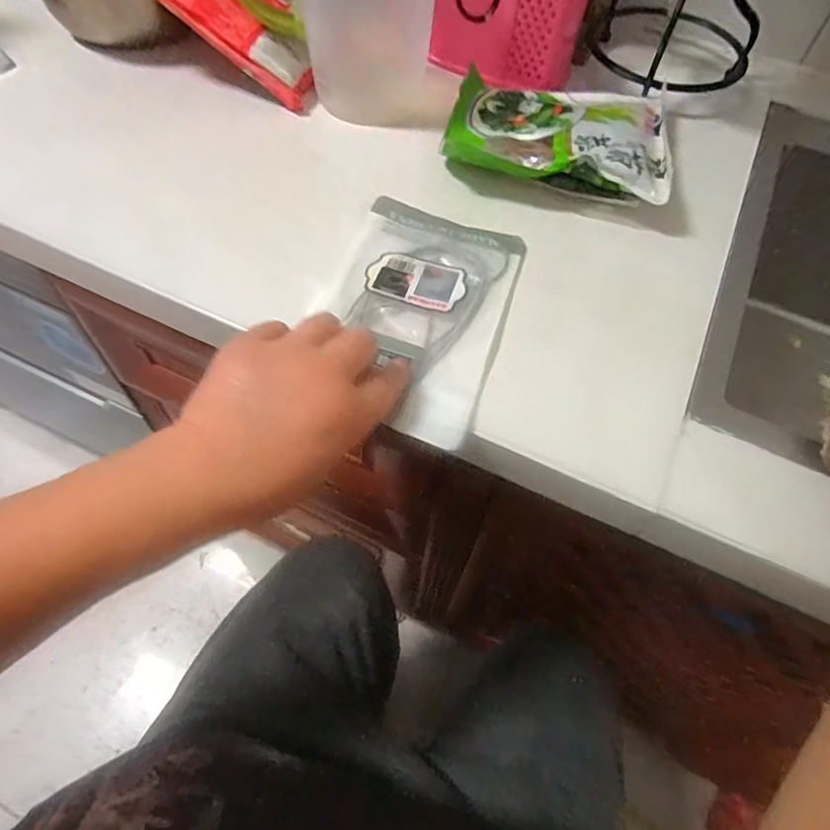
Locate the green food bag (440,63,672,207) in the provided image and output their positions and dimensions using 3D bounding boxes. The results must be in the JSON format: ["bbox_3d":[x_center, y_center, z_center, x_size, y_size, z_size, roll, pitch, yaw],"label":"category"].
[{"bbox_3d":[0.129,-0.256,0.504,0.191,0.041,0.174,11,58,3],"label":"green food bag"}]

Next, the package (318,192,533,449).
[{"bbox_3d":[-0.001,-0.079,0.407,0.129,0.013,0.211,17,59,7],"label":"package"}]

